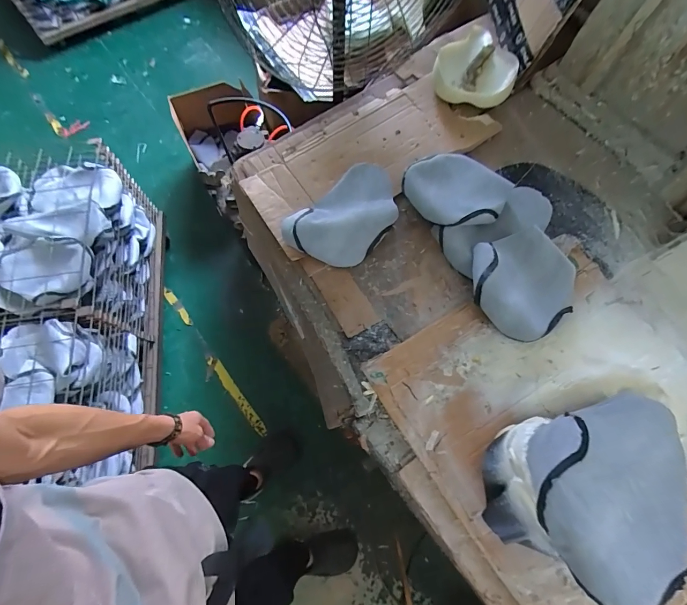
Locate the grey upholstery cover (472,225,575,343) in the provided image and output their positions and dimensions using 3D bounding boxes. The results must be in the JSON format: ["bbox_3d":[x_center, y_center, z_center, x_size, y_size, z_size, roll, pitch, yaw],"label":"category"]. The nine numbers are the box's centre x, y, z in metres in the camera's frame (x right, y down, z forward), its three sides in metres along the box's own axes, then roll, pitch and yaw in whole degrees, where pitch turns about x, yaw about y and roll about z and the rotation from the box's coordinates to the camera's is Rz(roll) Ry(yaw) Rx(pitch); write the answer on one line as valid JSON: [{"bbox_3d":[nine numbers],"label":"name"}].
[{"bbox_3d":[0.361,-0.049,0.687,0.207,0.028,0.214,45,74,-4],"label":"grey upholstery cover"}]

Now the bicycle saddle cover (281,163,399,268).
[{"bbox_3d":[0.013,-0.195,0.732,0.275,0.066,0.180,-43,77,-12],"label":"bicycle saddle cover"}]

